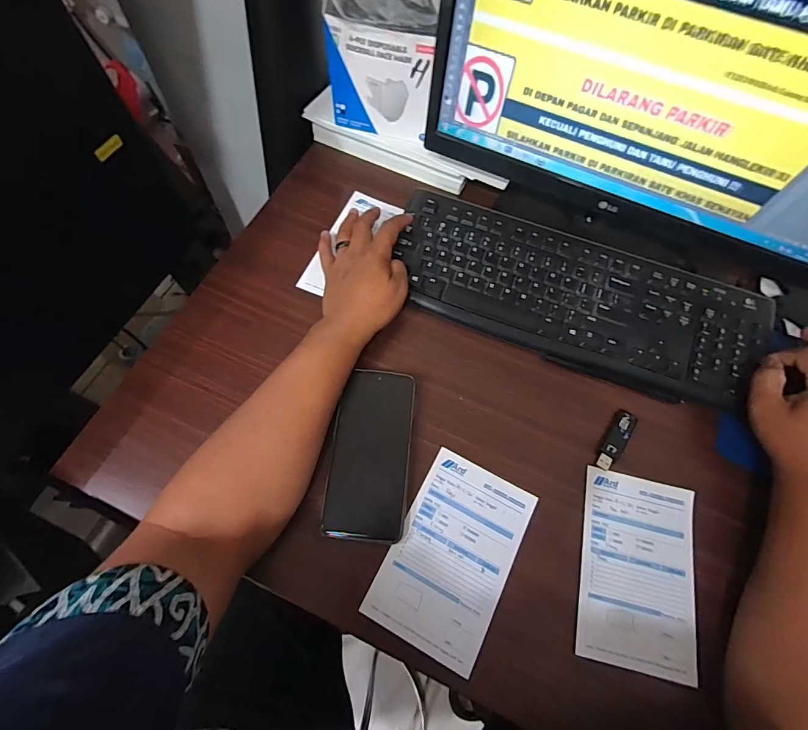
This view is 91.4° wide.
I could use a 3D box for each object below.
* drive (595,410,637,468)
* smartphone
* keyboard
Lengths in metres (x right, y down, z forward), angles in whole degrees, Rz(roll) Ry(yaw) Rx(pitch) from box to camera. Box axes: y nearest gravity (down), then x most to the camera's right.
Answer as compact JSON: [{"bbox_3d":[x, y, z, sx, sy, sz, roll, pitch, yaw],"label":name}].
[{"bbox_3d":[0.221,0.077,0.409,0.020,0.012,0.071,34,73,9],"label":"drive"},{"bbox_3d":[-0.032,0.086,0.394,0.075,0.010,0.163,6,71,0],"label":"smartphone"},{"bbox_3d":[0.194,-0.079,0.463,0.415,0.023,0.156,21,72,7],"label":"keyboard"}]

